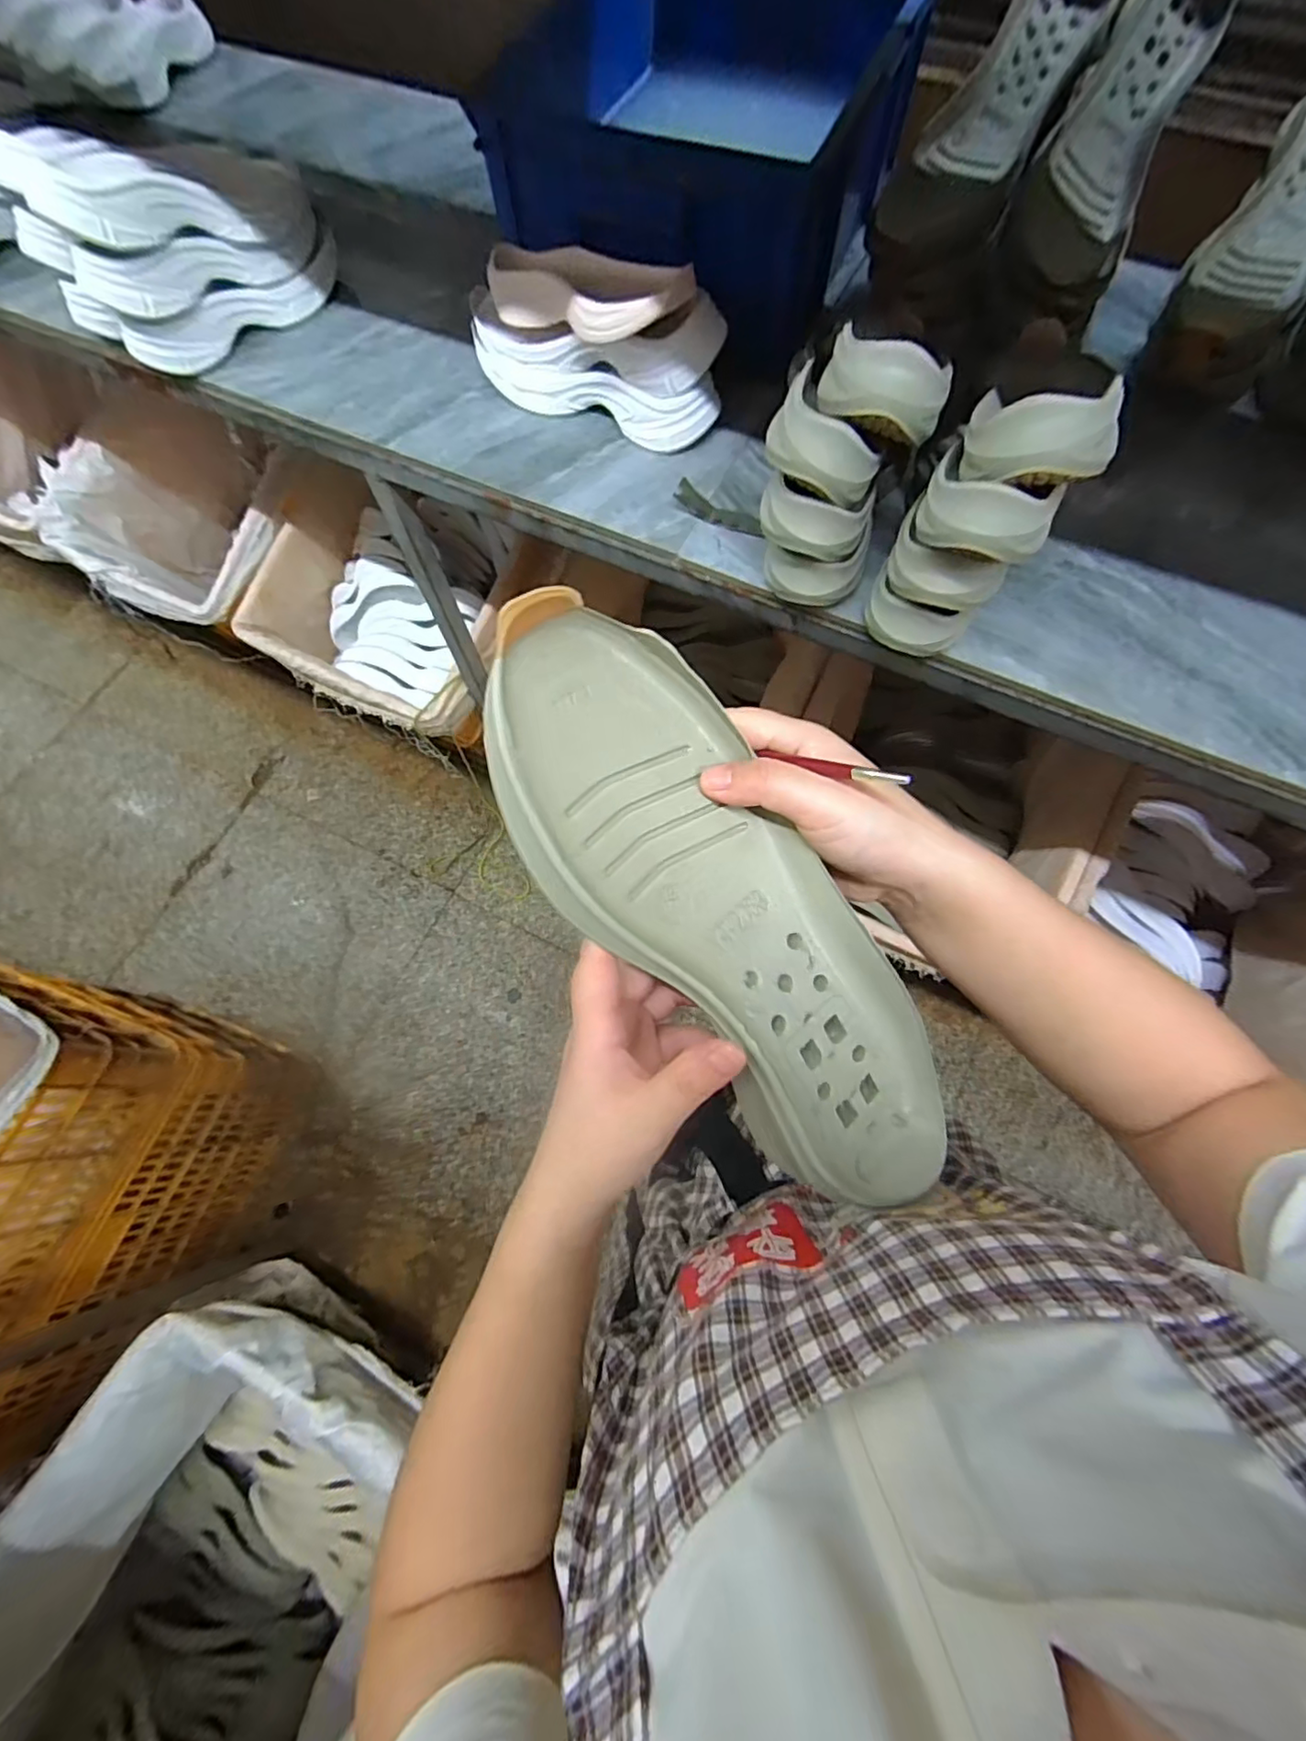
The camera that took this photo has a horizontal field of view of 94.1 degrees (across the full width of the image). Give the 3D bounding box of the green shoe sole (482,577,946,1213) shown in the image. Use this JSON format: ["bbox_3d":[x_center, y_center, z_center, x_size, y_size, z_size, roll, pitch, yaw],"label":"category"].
[{"bbox_3d":[0.037,0.023,0.259,0.102,0.039,0.291,-40,103,-11],"label":"green shoe sole"}]

